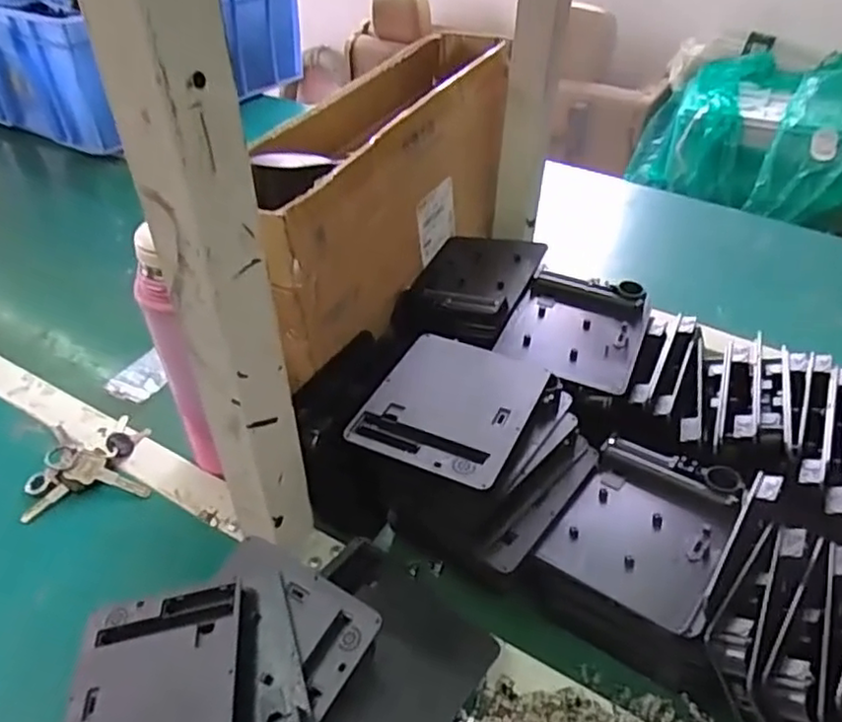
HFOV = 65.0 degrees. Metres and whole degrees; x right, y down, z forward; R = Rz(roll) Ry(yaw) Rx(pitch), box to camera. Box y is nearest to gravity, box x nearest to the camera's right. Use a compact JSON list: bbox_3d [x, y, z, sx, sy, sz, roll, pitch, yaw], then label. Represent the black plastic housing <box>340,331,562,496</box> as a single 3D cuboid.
[{"bbox_3d":[0.028,0.034,0.501,0.121,0.018,0.143,19,44,19],"label":"black plastic housing"}]

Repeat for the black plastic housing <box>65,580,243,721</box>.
[{"bbox_3d":[-0.169,0.208,0.417,0.112,0.010,0.136,-14,43,4],"label":"black plastic housing"}]

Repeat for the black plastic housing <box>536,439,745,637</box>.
[{"bbox_3d":[0.158,0.111,0.458,0.102,0.026,0.126,25,46,25],"label":"black plastic housing"}]

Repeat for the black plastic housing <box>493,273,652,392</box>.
[{"bbox_3d":[0.137,-0.033,0.580,0.110,0.022,0.119,17,43,18],"label":"black plastic housing"}]

